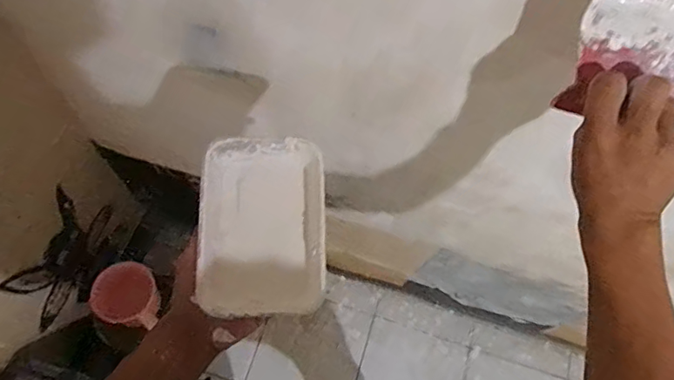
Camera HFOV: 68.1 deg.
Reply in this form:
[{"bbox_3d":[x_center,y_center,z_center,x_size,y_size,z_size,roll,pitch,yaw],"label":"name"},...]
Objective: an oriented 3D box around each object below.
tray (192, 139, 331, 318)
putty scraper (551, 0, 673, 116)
[{"bbox_3d":[-0.071,0.034,0.486,0.116,0.045,0.163,-1,67,-3],"label":"tray"},{"bbox_3d":[0.244,-0.099,0.382,0.119,0.101,0.013,14,34,1],"label":"putty scraper"}]

